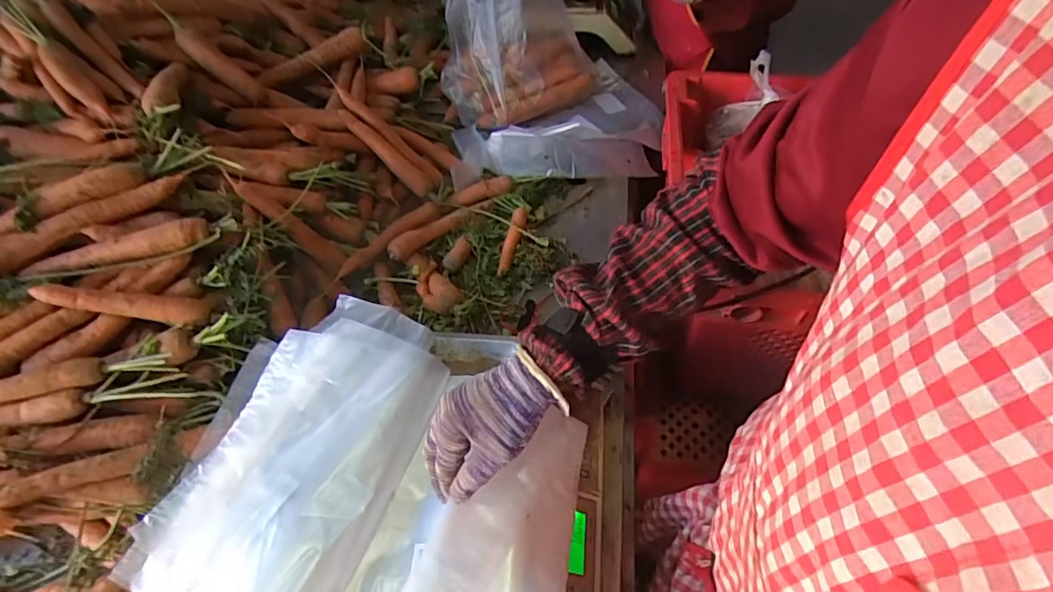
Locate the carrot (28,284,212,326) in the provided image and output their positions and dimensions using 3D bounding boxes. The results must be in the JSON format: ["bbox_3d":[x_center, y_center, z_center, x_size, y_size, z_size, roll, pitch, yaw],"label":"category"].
[{"bbox_3d":[-0.428,0.008,0.565,0.157,0.024,0.027,9,53,-18],"label":"carrot"}]

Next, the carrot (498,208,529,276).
[{"bbox_3d":[-0.018,-0.084,0.765,0.021,0.015,0.125,9,56,8],"label":"carrot"}]

